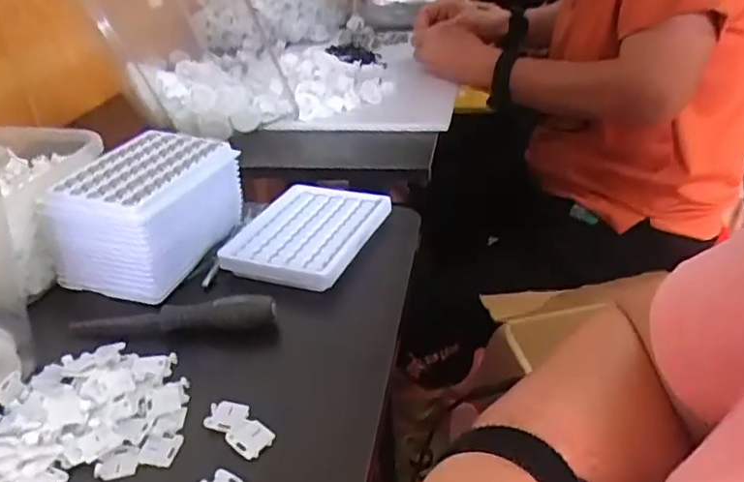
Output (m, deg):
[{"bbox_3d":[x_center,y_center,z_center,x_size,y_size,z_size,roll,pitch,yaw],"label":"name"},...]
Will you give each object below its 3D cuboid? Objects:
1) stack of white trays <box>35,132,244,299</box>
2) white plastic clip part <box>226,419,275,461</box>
[{"bbox_3d":[-0.175,-0.031,0.495,0.101,0.071,0.125,8,32,18],"label":"stack of white trays"},{"bbox_3d":[-0.068,0.108,0.345,0.022,0.005,0.019,21,38,35],"label":"white plastic clip part"}]

